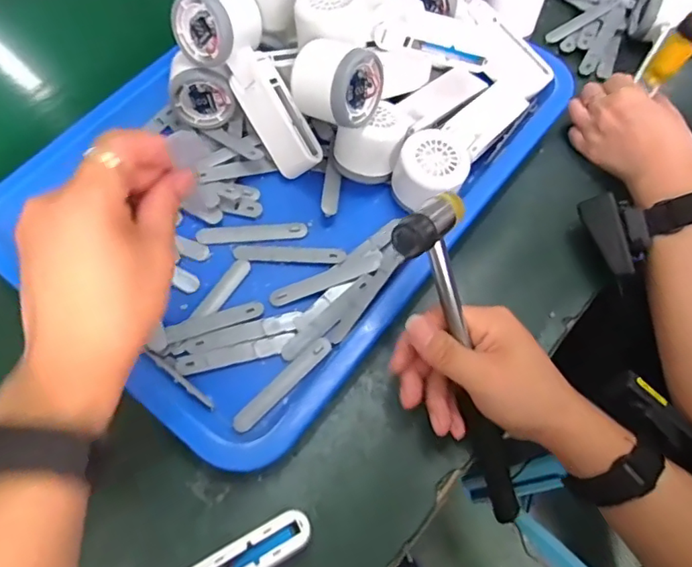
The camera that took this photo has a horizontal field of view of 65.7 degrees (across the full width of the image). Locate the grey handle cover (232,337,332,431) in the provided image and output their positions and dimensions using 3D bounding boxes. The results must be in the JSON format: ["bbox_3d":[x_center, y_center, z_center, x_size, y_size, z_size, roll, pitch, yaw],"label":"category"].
[{"bbox_3d":[-0.047,0.075,0.404,0.015,0.004,0.092,41,71,17],"label":"grey handle cover"}]

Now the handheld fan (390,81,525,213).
[{"bbox_3d":[0.103,-0.122,0.478,0.059,0.052,0.169,40,55,11],"label":"handheld fan"}]

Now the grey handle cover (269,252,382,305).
[{"bbox_3d":[-0.015,-0.004,0.435,0.095,0.004,0.017,-22,63,-3],"label":"grey handle cover"}]

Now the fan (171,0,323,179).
[{"bbox_3d":[-0.075,-0.171,0.455,0.068,0.051,0.167,-35,102,-14],"label":"fan"}]

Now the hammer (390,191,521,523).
[{"bbox_3d":[0.087,0.062,0.370,0.055,0.040,0.252,-24,114,-11],"label":"hammer"}]

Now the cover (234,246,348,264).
[{"bbox_3d":[-0.047,-0.025,0.448,0.093,0.008,0.016,4,65,2],"label":"cover"}]

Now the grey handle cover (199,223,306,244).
[{"bbox_3d":[-0.080,-0.043,0.458,0.091,0.005,0.014,-4,65,-2],"label":"grey handle cover"}]

